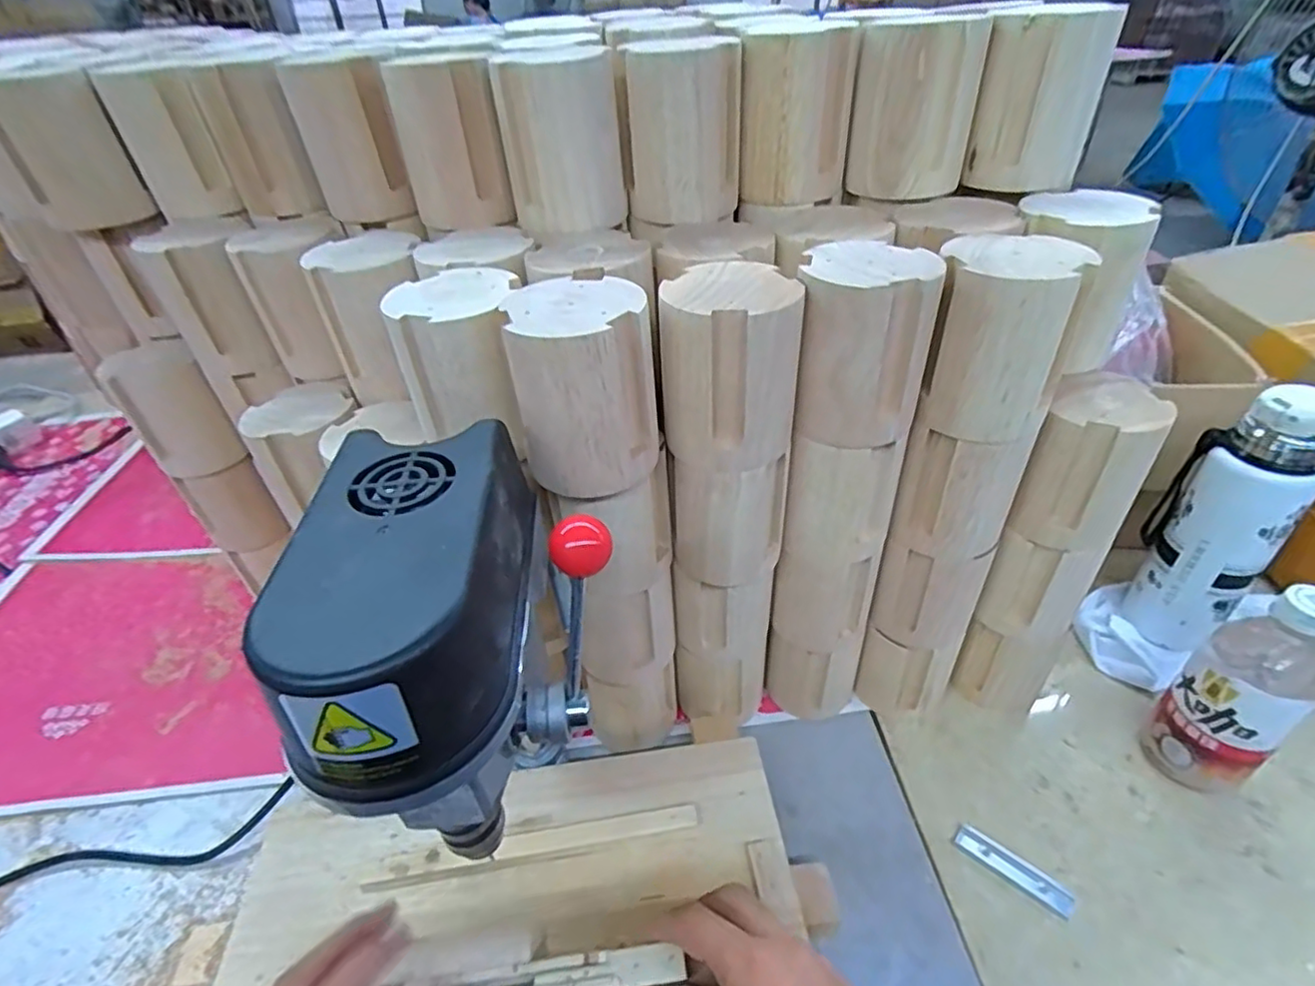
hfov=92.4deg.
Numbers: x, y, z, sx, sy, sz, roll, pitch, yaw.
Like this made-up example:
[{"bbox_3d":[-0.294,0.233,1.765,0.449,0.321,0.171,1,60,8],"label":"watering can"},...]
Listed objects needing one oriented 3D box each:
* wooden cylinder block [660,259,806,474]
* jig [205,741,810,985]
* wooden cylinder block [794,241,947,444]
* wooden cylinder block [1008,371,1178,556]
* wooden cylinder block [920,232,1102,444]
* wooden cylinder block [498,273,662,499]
[{"bbox_3d":[0.043,-0.073,0.368,0.075,0.095,0.070,4,40,9],"label":"wooden cylinder block"},{"bbox_3d":[-0.101,0.264,0.402,0.408,0.107,0.197,-7,40,-3],"label":"jig"},{"bbox_3d":[0.120,-0.088,0.371,0.072,0.096,0.076,11,42,17],"label":"wooden cylinder block"},{"bbox_3d":[0.290,-0.017,0.424,0.064,0.101,0.066,22,46,28],"label":"wooden cylinder block"},{"bbox_3d":[0.195,-0.089,0.363,0.070,0.095,0.064,12,42,18],"label":"wooden cylinder block"},{"bbox_3d":[-0.041,-0.058,0.351,0.078,0.097,0.074,-1,40,4],"label":"wooden cylinder block"}]

